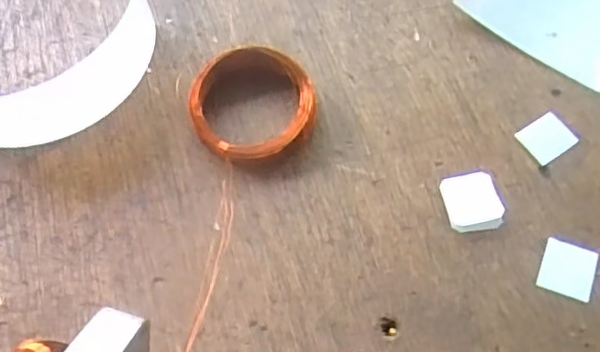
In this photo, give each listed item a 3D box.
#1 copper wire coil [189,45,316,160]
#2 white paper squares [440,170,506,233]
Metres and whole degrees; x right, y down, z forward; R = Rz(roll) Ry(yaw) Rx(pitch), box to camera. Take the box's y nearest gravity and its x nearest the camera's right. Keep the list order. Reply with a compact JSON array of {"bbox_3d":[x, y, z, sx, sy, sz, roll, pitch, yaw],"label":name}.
[{"bbox_3d":[-0.020,-0.032,0.274,0.055,0.018,0.051,0,62,1],"label":"copper wire coil"},{"bbox_3d":[0.072,0.010,0.259,0.023,0.004,0.026,-9,62,-4],"label":"white paper squares"}]

